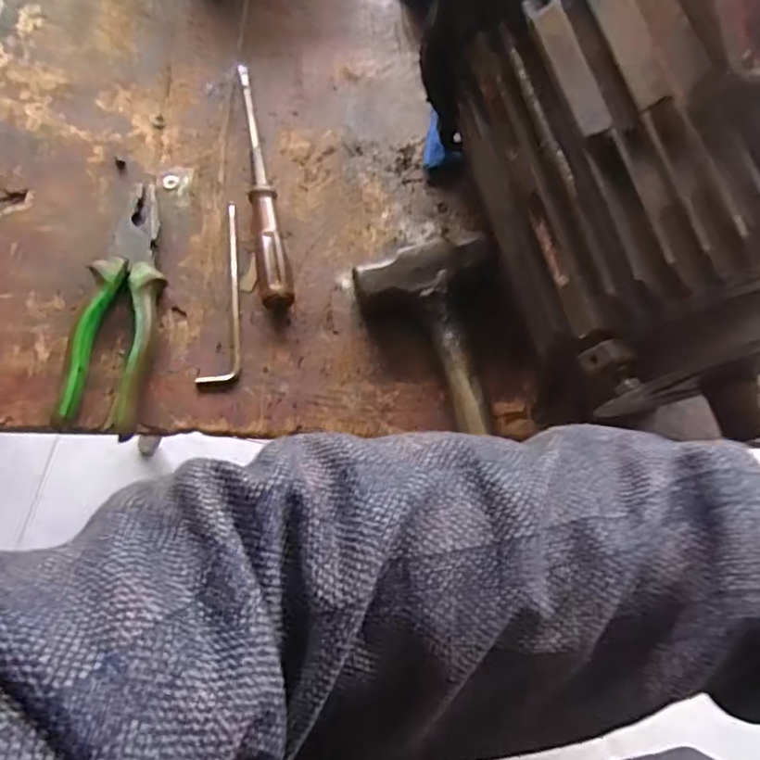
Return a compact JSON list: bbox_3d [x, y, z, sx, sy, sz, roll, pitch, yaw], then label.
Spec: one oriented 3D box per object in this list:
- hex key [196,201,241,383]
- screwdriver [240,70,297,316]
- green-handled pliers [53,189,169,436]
[{"bbox_3d":[-0.115,-0.067,0.463,0.029,0.005,0.152,3,72,-1],"label":"hex key"},{"bbox_3d":[-0.096,-0.159,0.477,0.023,0.025,0.221,-11,72,-5],"label":"screwdriver"},{"bbox_3d":[-0.187,-0.056,0.445,0.049,0.024,0.189,7,72,1],"label":"green-handled pliers"}]

